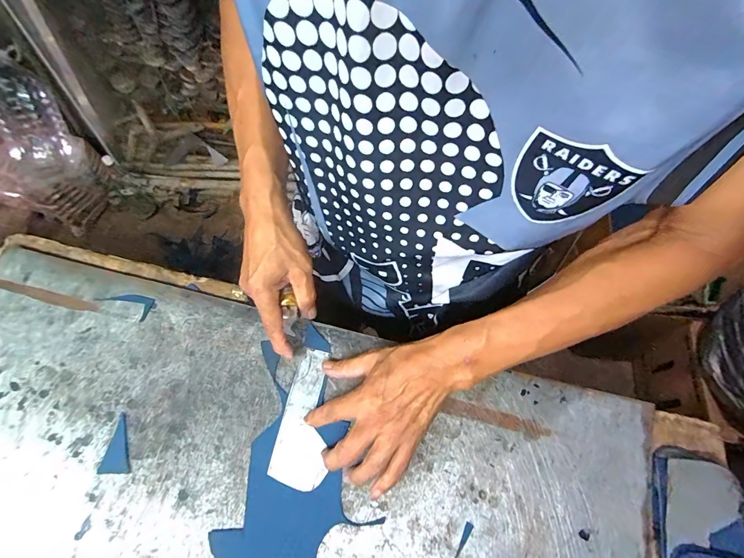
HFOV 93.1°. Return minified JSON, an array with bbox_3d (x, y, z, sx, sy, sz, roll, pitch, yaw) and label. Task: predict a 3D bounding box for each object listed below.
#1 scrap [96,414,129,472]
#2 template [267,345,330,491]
[{"bbox_3d":[-0.259,0.169,0.361,0.026,0.004,0.054,3,69,-7],"label":"scrap"},{"bbox_3d":[-0.066,0.144,0.372,0.053,0.004,0.133,11,69,2],"label":"template"}]

